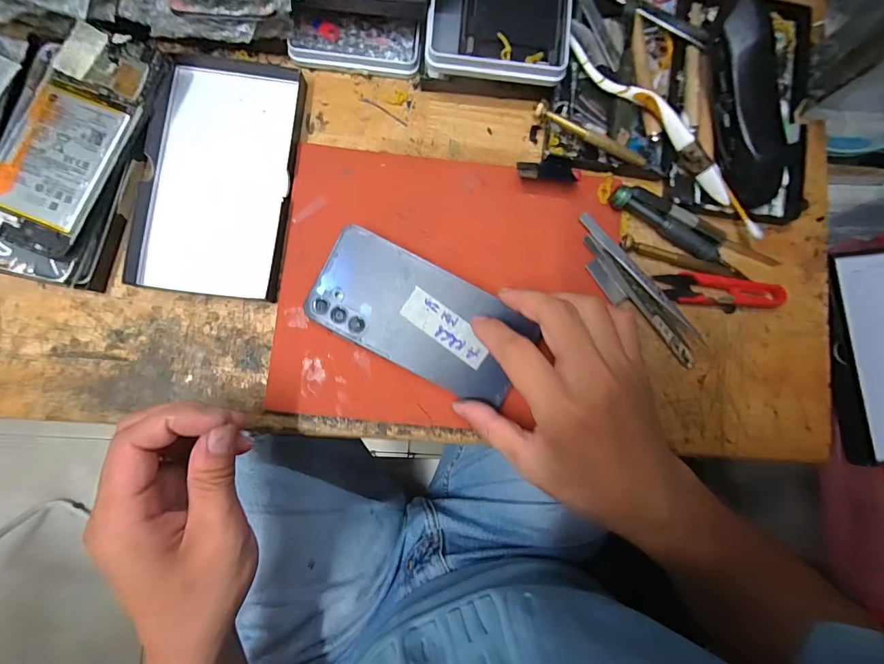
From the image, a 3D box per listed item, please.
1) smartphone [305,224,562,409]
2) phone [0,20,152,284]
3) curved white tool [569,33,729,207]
[{"bbox_3d":[-0.017,-0.010,0.277,0.154,0.007,0.075,28,95,2],"label":"smartphone"},{"bbox_3d":[-0.263,-0.124,0.270,0.071,0.010,0.176,20,85,-3],"label":"phone"},{"bbox_3d":[0.160,-0.158,0.296,0.160,0.020,0.016,45,86,-1],"label":"curved white tool"}]

